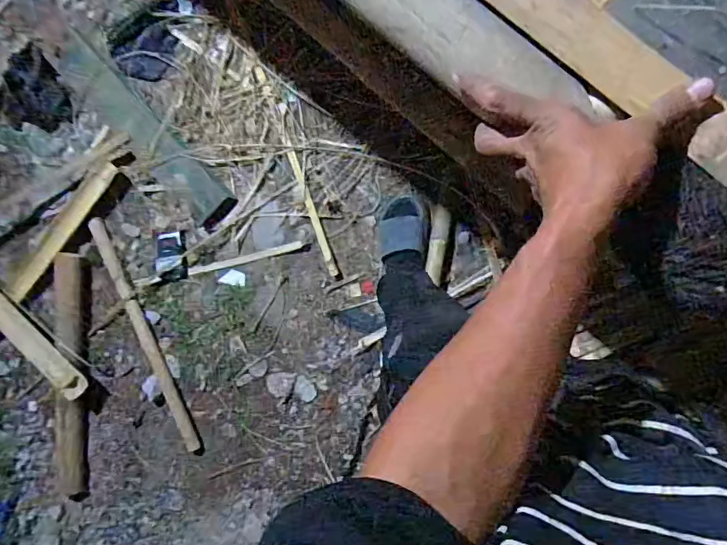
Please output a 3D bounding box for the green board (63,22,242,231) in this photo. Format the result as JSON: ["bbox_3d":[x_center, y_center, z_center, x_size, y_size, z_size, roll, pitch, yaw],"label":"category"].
[{"bbox_3d":[-0.590,-0.386,1.304,0.112,0.030,0.628,-44,85,8],"label":"green board"}]

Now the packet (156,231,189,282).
[{"bbox_3d":[-0.514,-0.043,1.335,0.092,0.015,0.131,-5,91,10],"label":"packet"}]

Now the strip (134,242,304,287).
[{"bbox_3d":[-0.388,-0.020,1.317,0.475,0.009,0.020,-13,89,10],"label":"strip"}]

